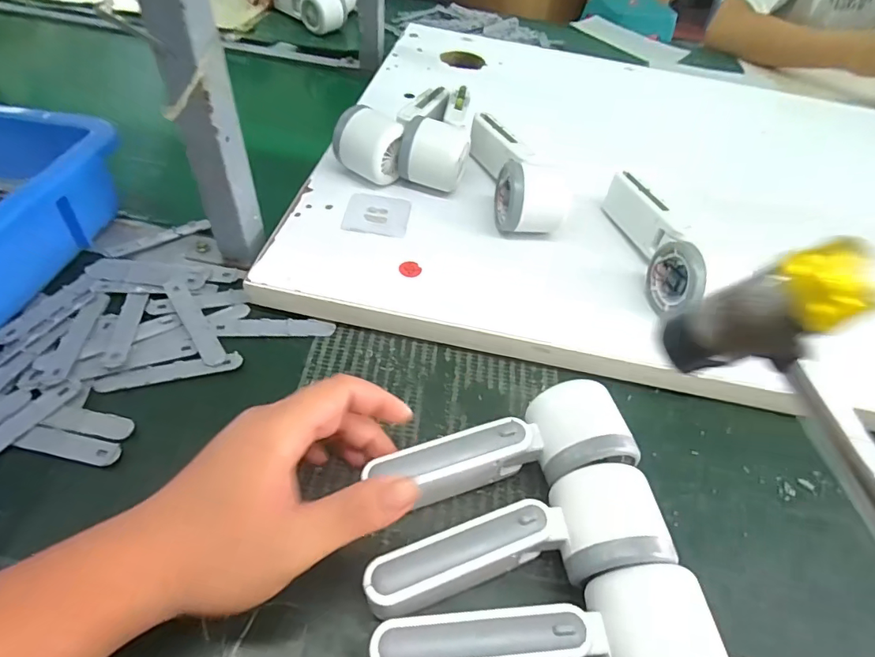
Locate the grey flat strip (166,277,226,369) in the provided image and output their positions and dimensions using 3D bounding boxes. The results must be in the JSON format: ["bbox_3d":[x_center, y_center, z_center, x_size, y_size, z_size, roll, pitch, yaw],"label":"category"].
[{"bbox_3d":[-0.185,-0.005,0.371,0.015,0.007,0.094,-26,57,-26],"label":"grey flat strip"}]

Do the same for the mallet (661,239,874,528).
[{"bbox_3d":[0.158,0.068,0.166,0.024,0.066,0.195,-24,80,-24],"label":"mallet"}]

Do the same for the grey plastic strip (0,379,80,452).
[{"bbox_3d":[-0.271,0.067,0.304,0.015,0.004,0.094,33,59,11],"label":"grey plastic strip"}]

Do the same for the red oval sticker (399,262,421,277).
[{"bbox_3d":[-0.022,-0.049,0.400,0.017,0.004,0.016,-25,57,-25],"label":"red oval sticker"}]

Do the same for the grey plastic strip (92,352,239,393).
[{"bbox_3d":[-0.190,0.031,0.348,0.093,0.005,0.017,-11,52,-15],"label":"grey plastic strip"}]

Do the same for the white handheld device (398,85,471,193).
[{"bbox_3d":[0.001,-0.200,0.489,0.066,0.057,0.155,9,49,1],"label":"white handheld device"}]

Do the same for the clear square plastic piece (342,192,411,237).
[{"bbox_3d":[-0.054,-0.105,0.443,0.056,0.004,0.054,7,49,0],"label":"clear square plastic piece"}]

